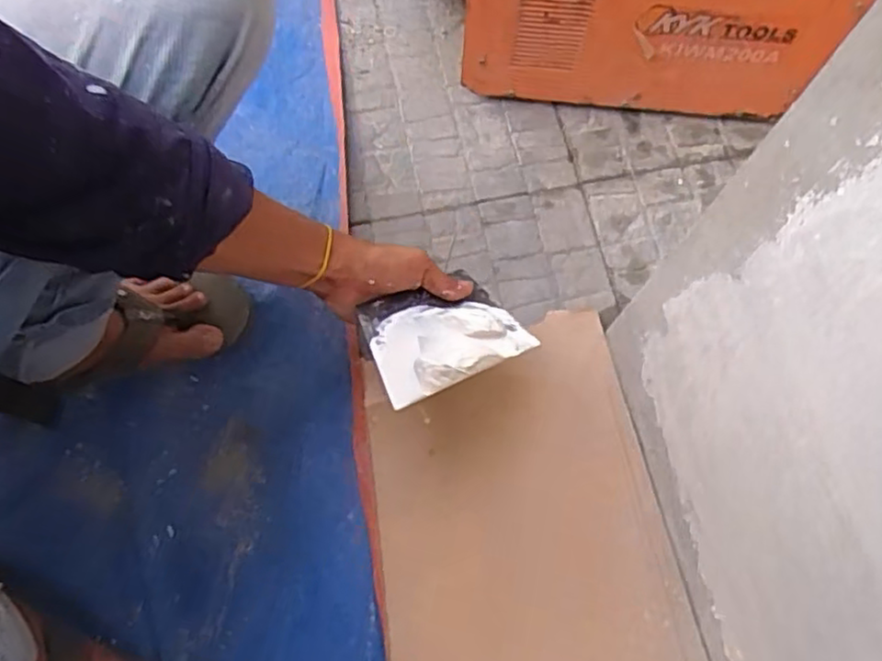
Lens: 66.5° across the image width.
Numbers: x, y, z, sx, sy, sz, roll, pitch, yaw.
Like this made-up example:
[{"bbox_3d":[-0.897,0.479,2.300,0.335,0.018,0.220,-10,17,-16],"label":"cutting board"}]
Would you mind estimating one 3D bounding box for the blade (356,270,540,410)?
[{"bbox_3d":[0.003,0.001,0.567,0.138,0.017,0.091,-24,66,-26],"label":"blade"}]

